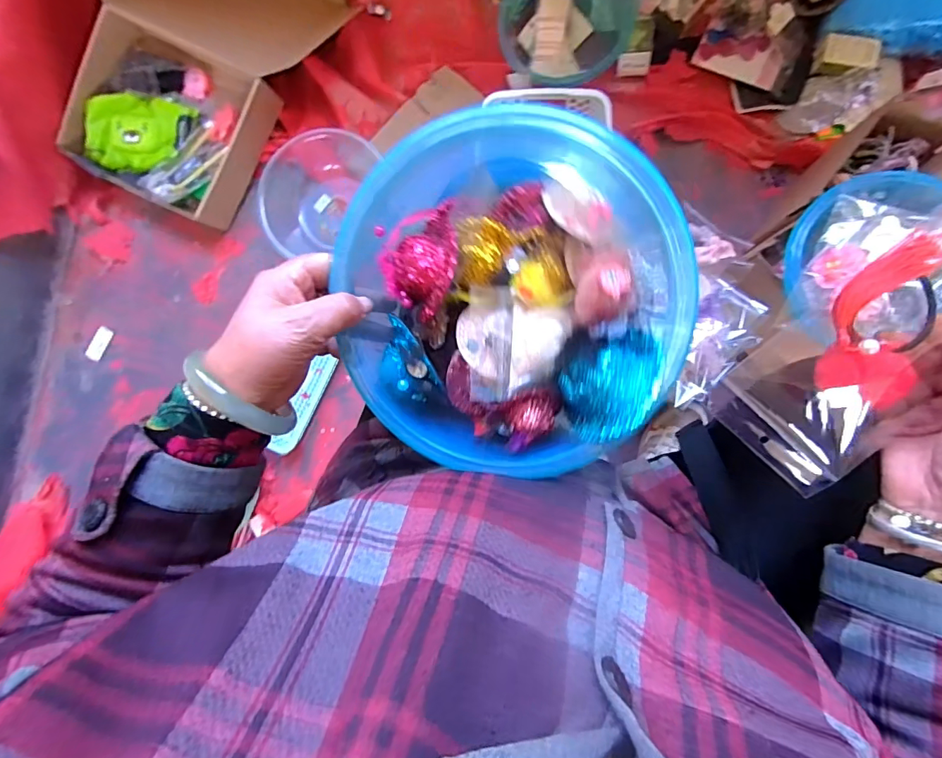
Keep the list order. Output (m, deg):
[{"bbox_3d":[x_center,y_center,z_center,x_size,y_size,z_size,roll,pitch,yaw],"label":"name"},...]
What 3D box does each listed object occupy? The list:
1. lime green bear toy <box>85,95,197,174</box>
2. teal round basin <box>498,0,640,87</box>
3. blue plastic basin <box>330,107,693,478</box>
[{"bbox_3d":[-0.602,-0.443,0.829,0.189,0.032,0.121,4,86,5],"label":"lime green bear toy"},{"bbox_3d":[0.165,-0.647,0.810,0.224,0.070,0.250,2,86,5],"label":"teal round basin"},{"bbox_3d":[0.021,-0.047,0.300,0.207,0.084,0.212,0,87,5],"label":"blue plastic basin"}]

